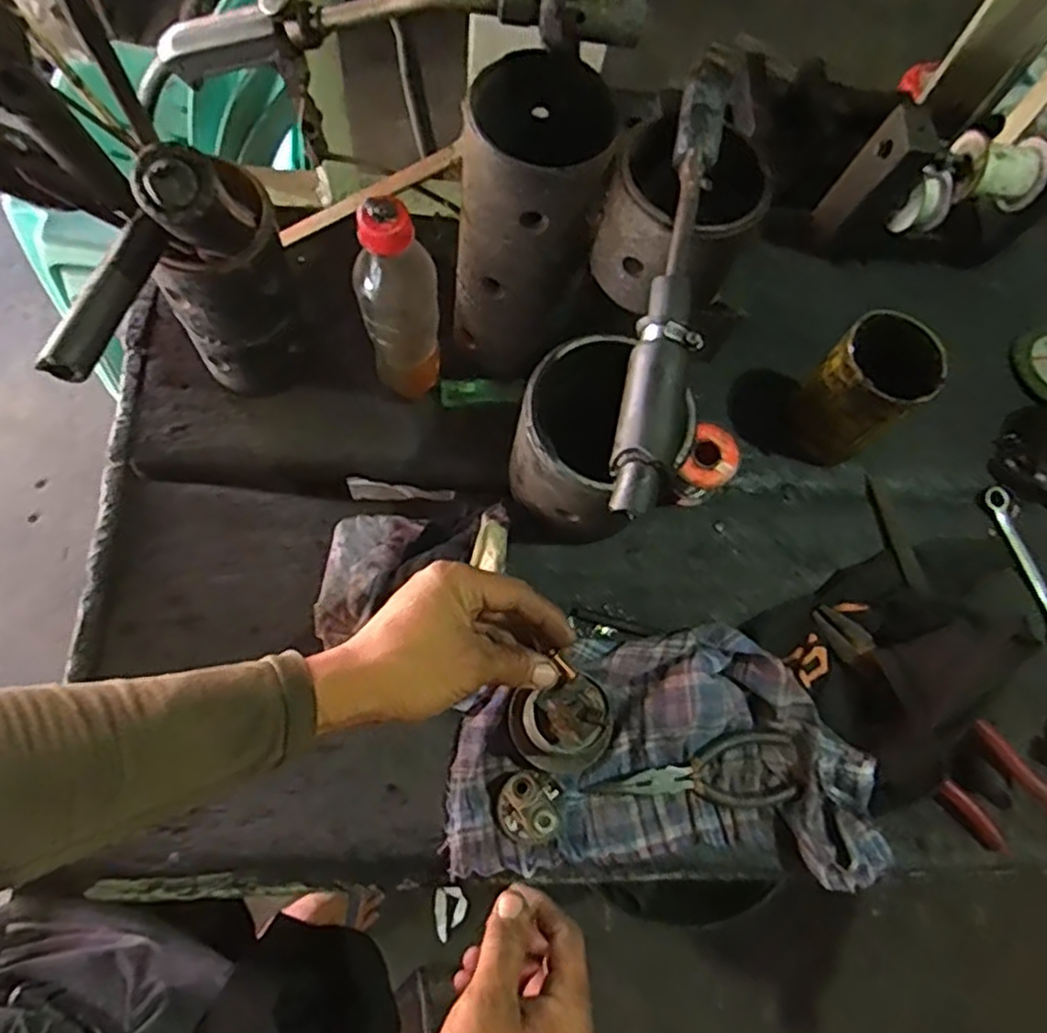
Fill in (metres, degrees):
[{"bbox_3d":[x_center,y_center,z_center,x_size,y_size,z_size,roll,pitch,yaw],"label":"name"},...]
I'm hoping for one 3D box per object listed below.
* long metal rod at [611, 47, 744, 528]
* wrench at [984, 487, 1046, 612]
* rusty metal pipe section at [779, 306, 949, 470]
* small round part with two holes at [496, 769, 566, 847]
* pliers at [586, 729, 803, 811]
[{"bbox_3d":[0.079,-0.125,0.371,0.032,0.039,0.267,13,70,-2],"label":"long metal rod"},{"bbox_3d":[0.423,0.041,0.595,0.026,0.004,0.142,-11,72,-10],"label":"wrench"},{"bbox_3d":[0.255,-0.092,0.568,0.085,0.121,0.074,-40,81,-17],"label":"rusty metal pipe section"},{"bbox_3d":[0.005,0.199,0.491,0.046,0.028,0.047,2,70,-6],"label":"small round part with two holes"},{"bbox_3d":[0.119,0.184,0.517,0.145,0.013,0.054,0,71,-7],"label":"pliers"}]

